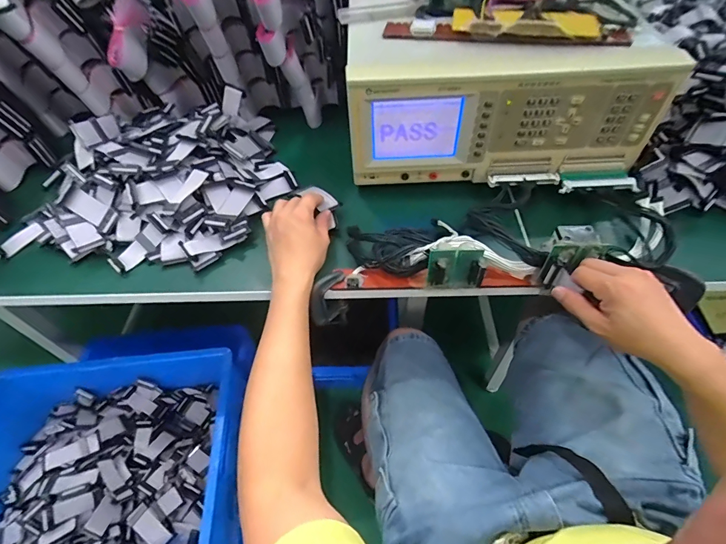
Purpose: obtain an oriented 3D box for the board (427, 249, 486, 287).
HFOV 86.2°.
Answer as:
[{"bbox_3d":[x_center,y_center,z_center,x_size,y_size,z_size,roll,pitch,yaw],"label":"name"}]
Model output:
[{"bbox_3d":[0.112,-0.001,0.468,0.063,0.065,0.013,2,53,4],"label":"board"}]

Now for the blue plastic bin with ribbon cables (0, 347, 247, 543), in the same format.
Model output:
[{"bbox_3d":[-0.485,0.354,0.733,0.467,0.149,0.346,-5,53,-1],"label":"blue plastic bin with ribbon cables"}]

